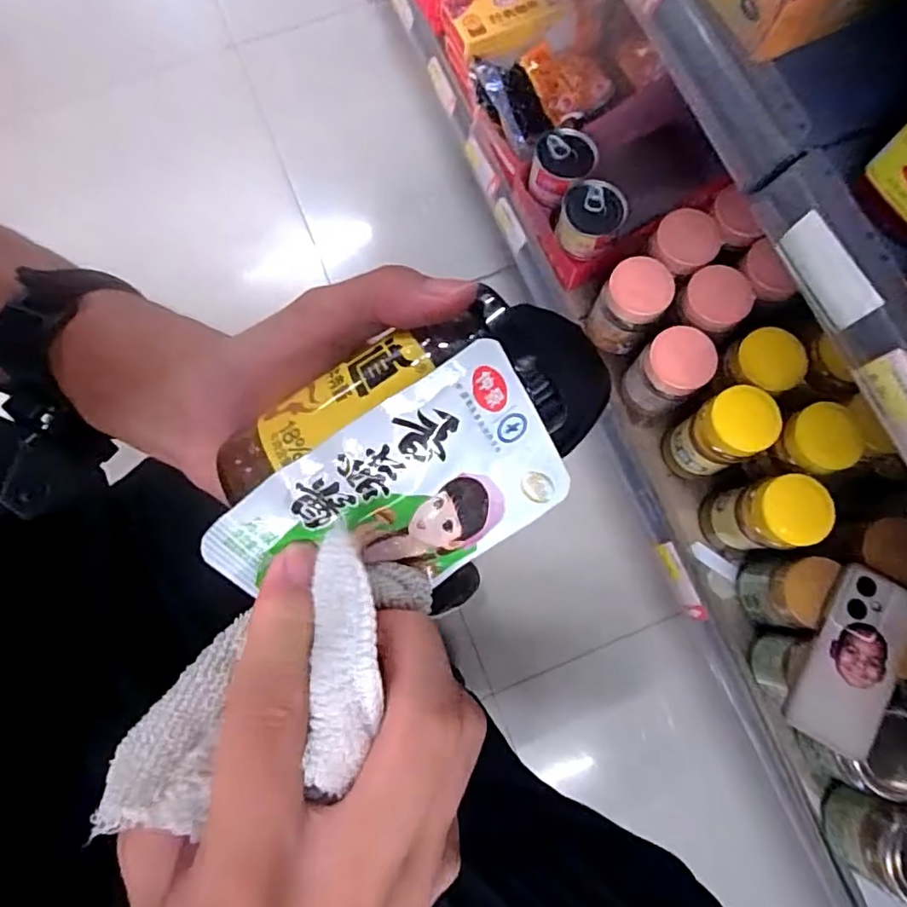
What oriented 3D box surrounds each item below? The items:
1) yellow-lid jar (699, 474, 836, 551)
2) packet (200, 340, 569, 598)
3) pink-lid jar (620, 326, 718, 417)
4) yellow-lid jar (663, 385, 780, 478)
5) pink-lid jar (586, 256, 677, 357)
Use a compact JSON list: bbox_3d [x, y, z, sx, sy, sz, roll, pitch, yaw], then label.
[{"bbox_3d":[0.319,0.067,0.607,0.064,0.149,0.068,0,77,0],"label":"yellow-lid jar"},{"bbox_3d":[-0.015,0.017,0.172,0.095,0.064,0.006,-35,34,0],"label":"packet"},{"bbox_3d":[0.238,-0.088,0.647,0.068,0.095,0.069,0,77,0],"label":"pink-lid jar"},{"bbox_3d":[0.277,-0.018,0.612,0.060,0.149,0.065,0,77,0],"label":"yellow-lid jar"},{"bbox_3d":[0.200,-0.167,0.666,0.070,0.094,0.074,0,77,0],"label":"pink-lid jar"}]

